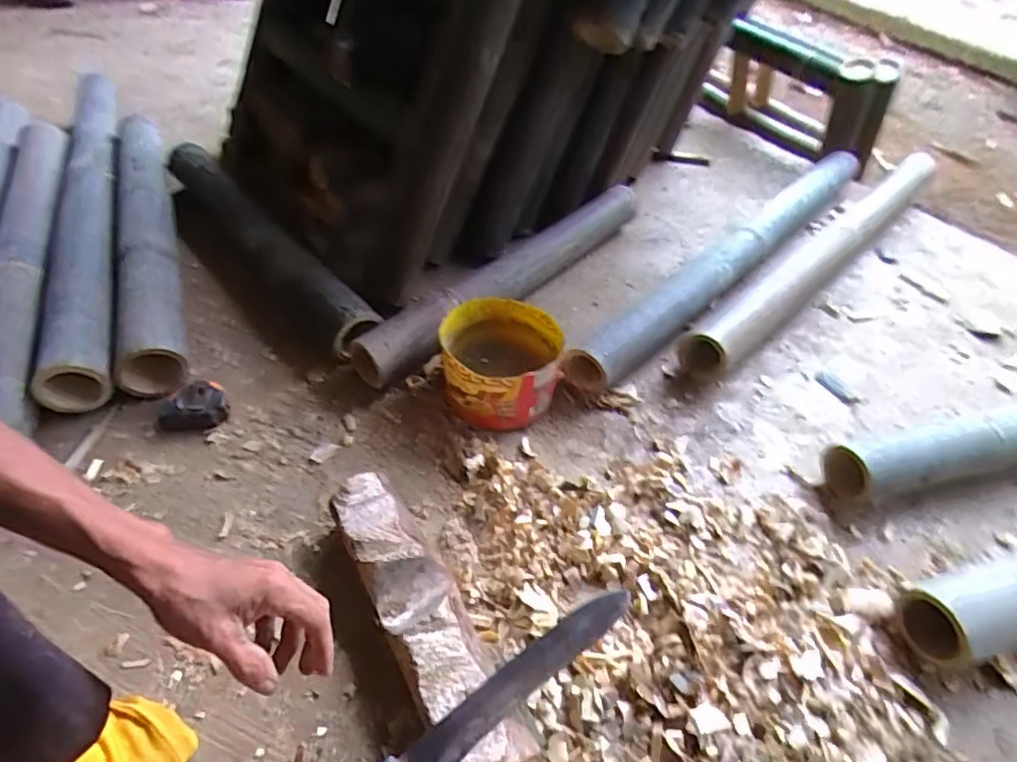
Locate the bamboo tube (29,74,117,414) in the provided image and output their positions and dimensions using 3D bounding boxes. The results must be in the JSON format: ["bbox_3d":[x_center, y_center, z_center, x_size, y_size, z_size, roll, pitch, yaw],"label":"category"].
[{"bbox_3d":[-0.768,-0.362,1.061,0.096,0.074,1.113,-16,49,-20],"label":"bamboo tube"}]

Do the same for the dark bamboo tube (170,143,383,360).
[{"bbox_3d":[-0.412,-0.232,0.979,0.086,0.097,0.627,-30,55,-30],"label":"dark bamboo tube"}]

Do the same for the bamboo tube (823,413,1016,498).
[{"bbox_3d":[0.644,0.061,0.711,0.535,0.052,0.052,-10,47,-9],"label":"bamboo tube"}]

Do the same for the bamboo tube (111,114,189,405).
[{"bbox_3d":[-0.604,-0.246,0.969,0.092,0.078,0.713,-17,49,-17],"label":"bamboo tube"}]

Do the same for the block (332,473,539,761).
[{"bbox_3d":[-0.081,0.223,0.549,0.092,0.065,0.310,-19,50,-19],"label":"block"}]

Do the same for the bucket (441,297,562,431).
[{"bbox_3d":[-0.013,-0.025,0.783,0.155,0.103,0.155,1,46,-1],"label":"bucket"}]

